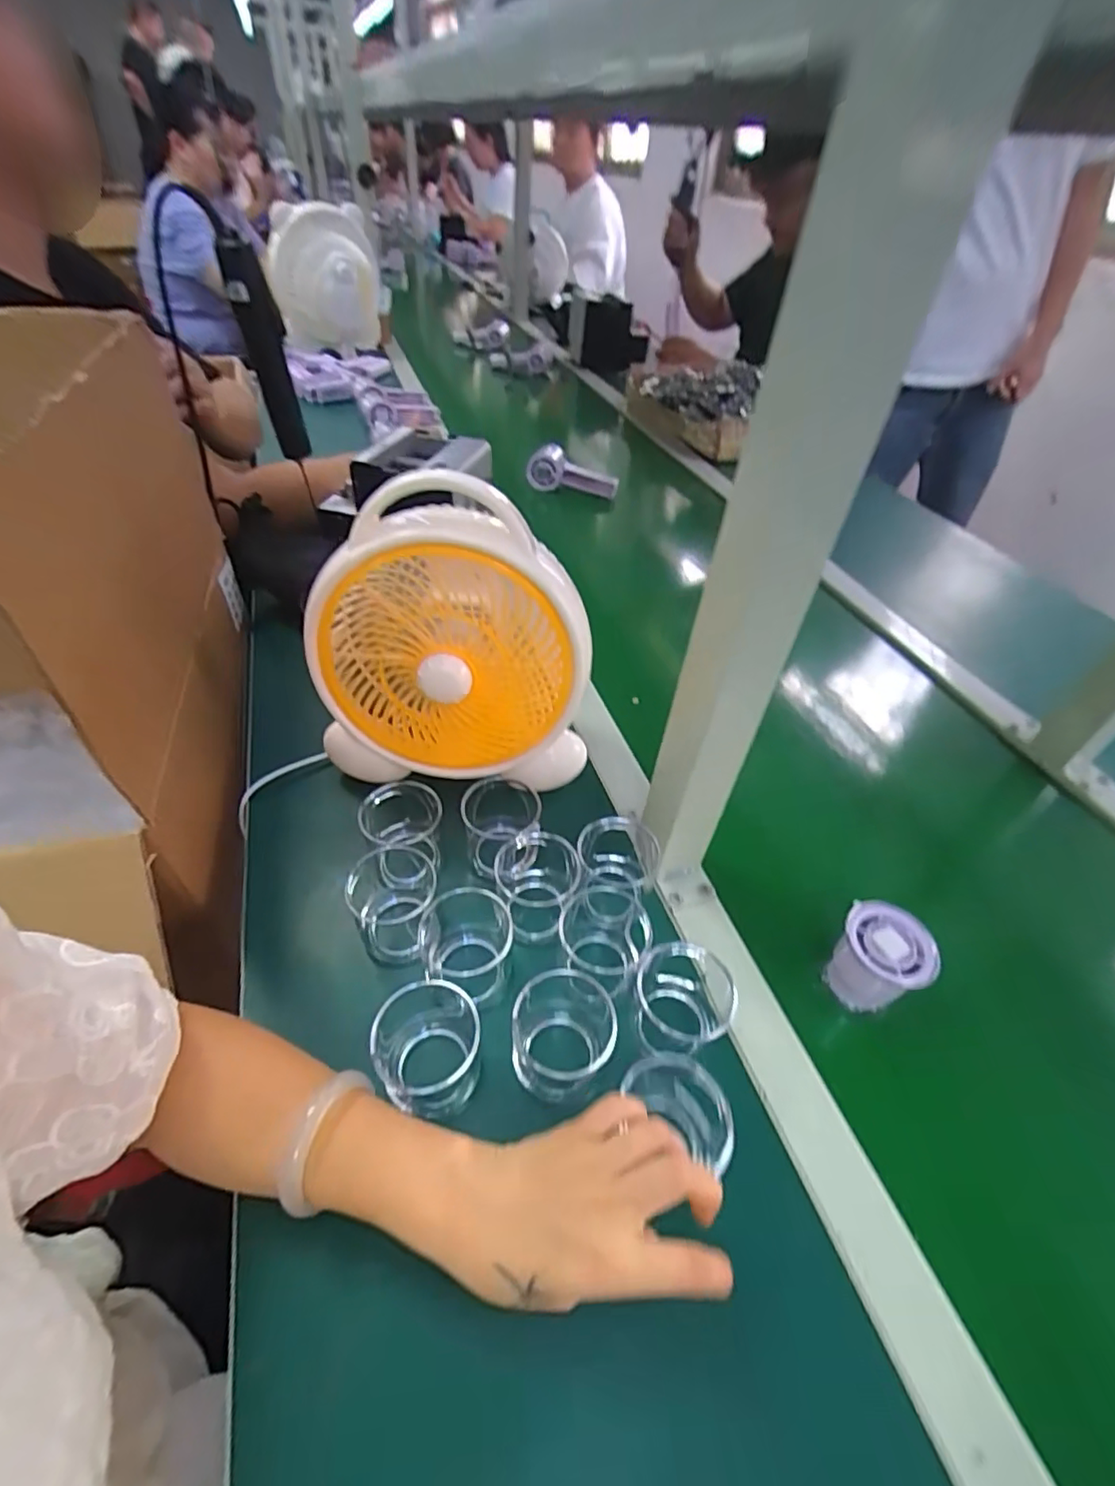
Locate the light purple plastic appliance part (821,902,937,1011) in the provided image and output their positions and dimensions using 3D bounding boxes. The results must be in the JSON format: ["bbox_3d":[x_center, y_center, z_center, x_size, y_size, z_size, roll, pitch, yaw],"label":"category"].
[{"bbox_3d":[0.218,0.150,0.419,0.056,0.058,0.055,3,45,-3],"label":"light purple plastic appliance part"}]

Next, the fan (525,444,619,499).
[{"bbox_3d":[0.025,-0.462,1.029,0.154,0.066,0.039,5,45,-1],"label":"fan"}]

